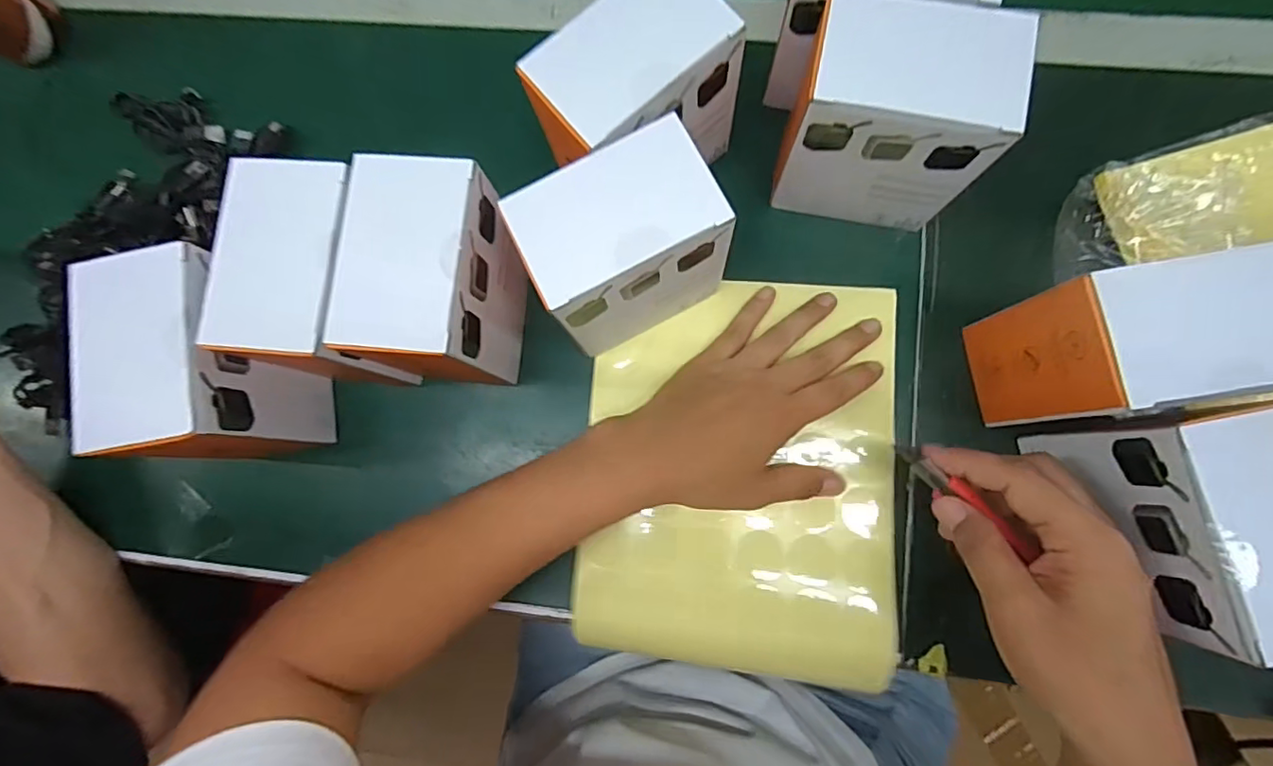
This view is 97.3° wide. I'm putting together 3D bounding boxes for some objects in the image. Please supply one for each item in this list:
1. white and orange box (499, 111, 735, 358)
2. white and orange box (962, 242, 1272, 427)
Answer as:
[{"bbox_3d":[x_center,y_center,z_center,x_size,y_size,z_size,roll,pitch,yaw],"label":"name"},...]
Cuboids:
[{"bbox_3d":[-0.006,-0.072,0.306,0.096,0.099,0.068,-29,82,0],"label":"white and orange box"},{"bbox_3d":[0.252,-0.016,0.290,0.100,0.113,0.068,-11,82,2],"label":"white and orange box"}]

